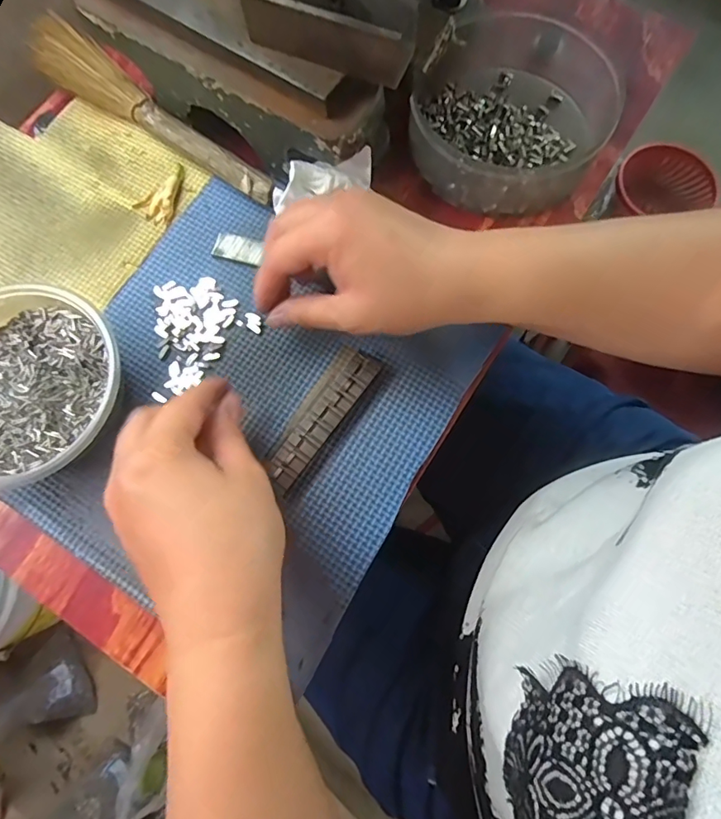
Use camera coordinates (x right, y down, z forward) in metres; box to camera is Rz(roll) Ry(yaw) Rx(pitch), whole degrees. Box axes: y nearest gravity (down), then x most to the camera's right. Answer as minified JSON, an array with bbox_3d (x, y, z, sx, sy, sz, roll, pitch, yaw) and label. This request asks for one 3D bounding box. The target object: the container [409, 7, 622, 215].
[{"bbox_3d":[0.106,-0.221,0.342,0.135,0.041,0.168,7,75,2],"label":"container"}]

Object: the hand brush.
[{"bbox_3d":[-0.150,-0.213,0.348,0.230,0.021,0.039,36,78,9],"label":"hand brush"}]

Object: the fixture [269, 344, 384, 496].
[{"bbox_3d":[-0.026,0.003,0.297,0.029,0.012,0.095,35,78,9],"label":"fixture"}]

